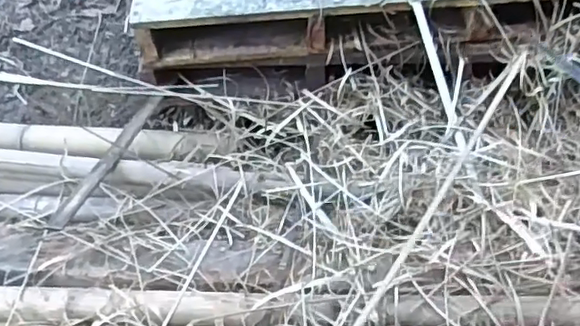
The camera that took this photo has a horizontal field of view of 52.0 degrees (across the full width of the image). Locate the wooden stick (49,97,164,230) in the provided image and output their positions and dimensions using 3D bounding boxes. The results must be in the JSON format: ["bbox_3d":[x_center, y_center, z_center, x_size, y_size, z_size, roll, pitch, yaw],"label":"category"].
[{"bbox_3d":[-0.306,-0.014,1.025,0.029,0.029,0.366,13,41,9],"label":"wooden stick"}]

